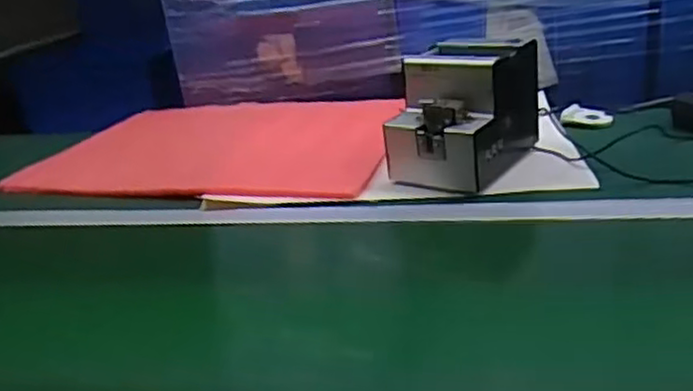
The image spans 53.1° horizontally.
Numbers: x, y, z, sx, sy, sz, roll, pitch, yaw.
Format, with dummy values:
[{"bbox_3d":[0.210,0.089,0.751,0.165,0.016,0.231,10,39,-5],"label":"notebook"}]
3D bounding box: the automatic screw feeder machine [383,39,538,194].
[{"bbox_3d":[0.150,-0.110,0.879,0.124,0.140,0.189,12,29,36],"label":"automatic screw feeder machine"}]

